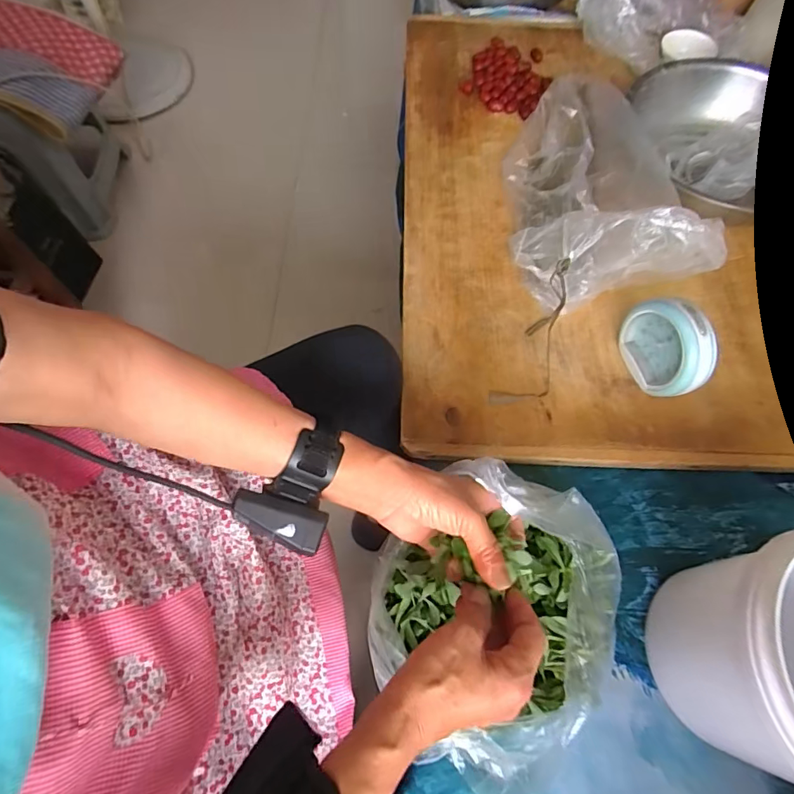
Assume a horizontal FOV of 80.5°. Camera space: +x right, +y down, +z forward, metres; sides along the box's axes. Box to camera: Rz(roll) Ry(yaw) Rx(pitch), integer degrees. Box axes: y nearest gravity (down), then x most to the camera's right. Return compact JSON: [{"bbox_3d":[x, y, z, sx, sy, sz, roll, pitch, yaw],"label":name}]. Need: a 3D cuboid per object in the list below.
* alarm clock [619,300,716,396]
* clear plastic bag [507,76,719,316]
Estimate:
[{"bbox_3d":[0.314,-0.058,0.551,0.048,0.105,0.110,-15,67,-9],"label":"alarm clock"},{"bbox_3d":[0.246,-0.303,0.628,0.198,0.148,0.361,-9,66,-7],"label":"clear plastic bag"}]

